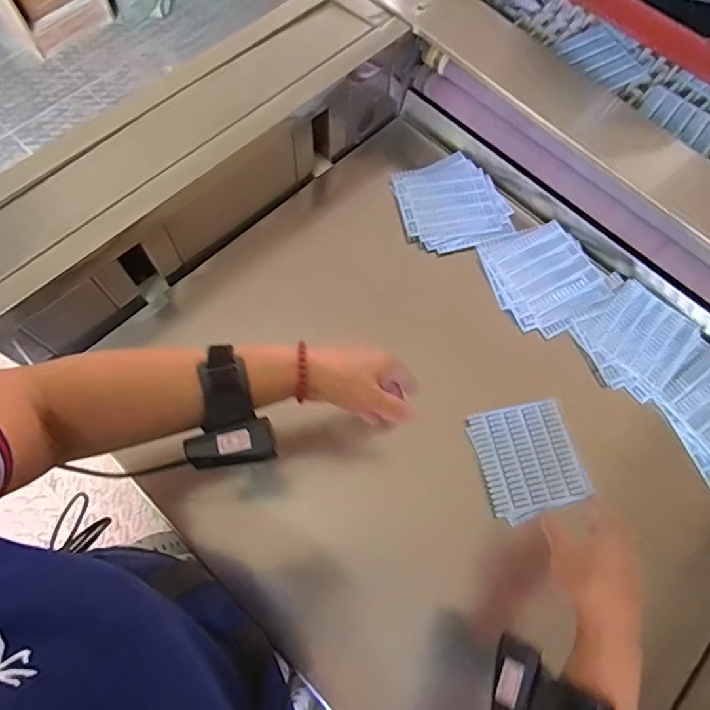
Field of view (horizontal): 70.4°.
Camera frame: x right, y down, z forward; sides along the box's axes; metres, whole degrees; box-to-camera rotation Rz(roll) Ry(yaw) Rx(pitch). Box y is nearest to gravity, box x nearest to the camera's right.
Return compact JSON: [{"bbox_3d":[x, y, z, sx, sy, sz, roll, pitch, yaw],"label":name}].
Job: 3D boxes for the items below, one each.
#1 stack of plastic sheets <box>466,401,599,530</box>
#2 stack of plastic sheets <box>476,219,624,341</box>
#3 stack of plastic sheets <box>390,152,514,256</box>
[{"bbox_3d":[0.189,0.111,0.545,0.106,0.017,0.115,-13,71,-6],"label":"stack of plastic sheets"},{"bbox_3d":[0.248,-0.103,0.645,0.145,0.012,0.143,-26,73,-11],"label":"stack of plastic sheets"},{"bbox_3d":[0.129,-0.204,0.673,0.138,0.011,0.138,-20,72,-9],"label":"stack of plastic sheets"}]

